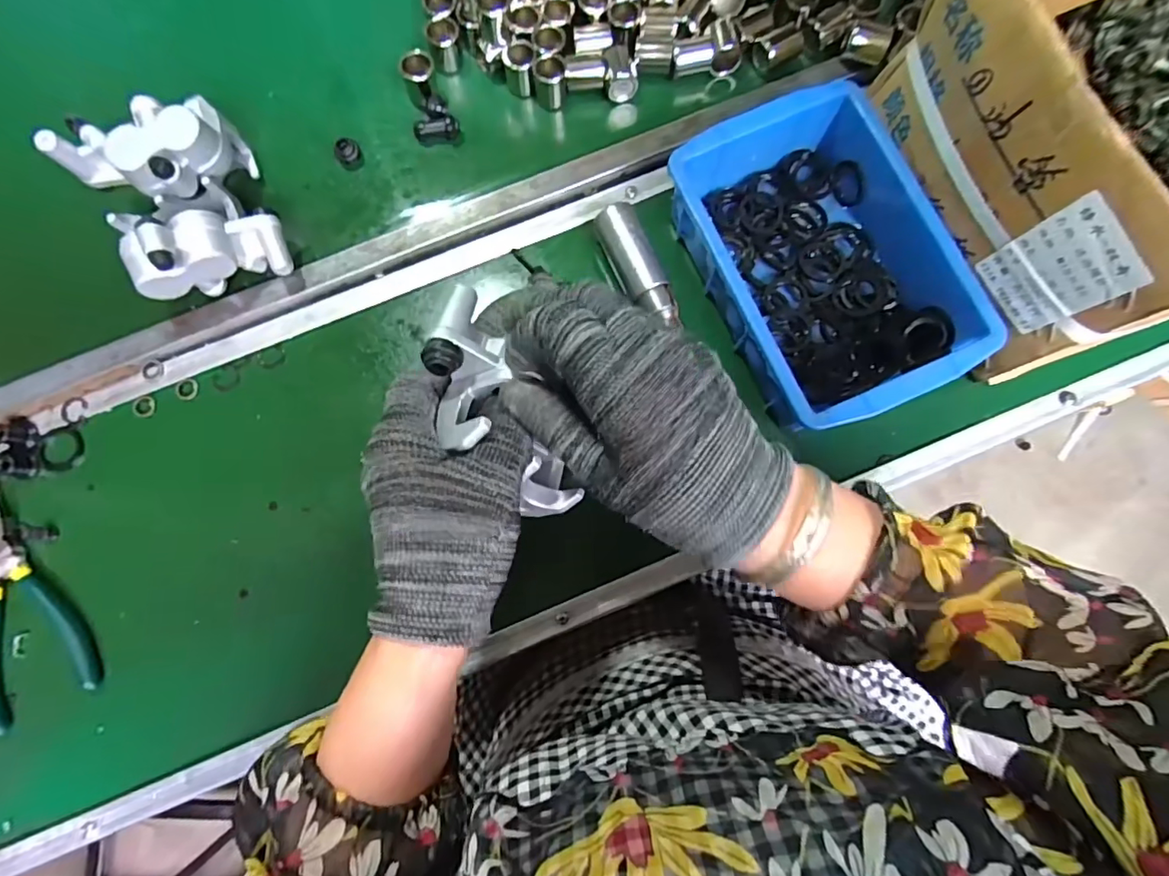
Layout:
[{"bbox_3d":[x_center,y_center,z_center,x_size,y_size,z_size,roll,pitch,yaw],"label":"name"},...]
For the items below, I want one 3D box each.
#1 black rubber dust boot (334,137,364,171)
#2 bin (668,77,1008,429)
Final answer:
[{"bbox_3d":[-0.176,-0.213,0.409,0.018,0.012,0.019,0,82,1],"label":"black rubber dust boot"},{"bbox_3d":[0.157,-0.117,0.368,0.137,0.060,0.202,-24,82,-2],"label":"bin"}]

